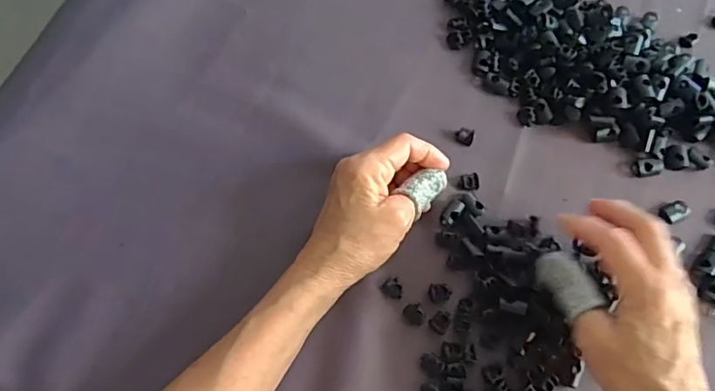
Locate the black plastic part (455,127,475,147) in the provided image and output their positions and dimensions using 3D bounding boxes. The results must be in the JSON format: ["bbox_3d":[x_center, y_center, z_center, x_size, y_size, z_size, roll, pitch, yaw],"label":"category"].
[{"bbox_3d":[0.086,-0.048,0.415,0.015,0.006,0.014,15,69,3],"label":"black plastic part"}]

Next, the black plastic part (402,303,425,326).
[{"bbox_3d":[0.040,0.083,0.365,0.015,0.005,0.015,-4,70,-4],"label":"black plastic part"}]

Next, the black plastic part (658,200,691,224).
[{"bbox_3d":[0.244,0.013,0.401,0.021,0.007,0.014,-24,72,-11],"label":"black plastic part"}]

